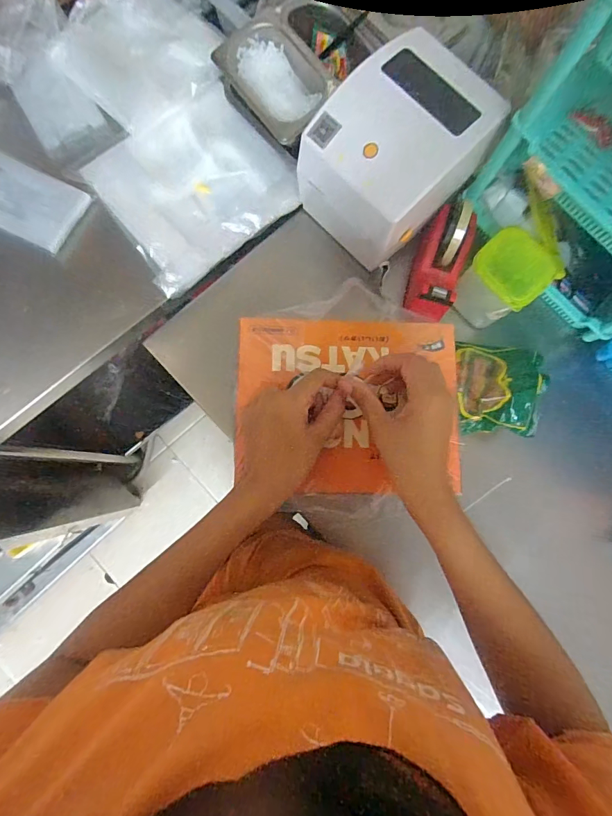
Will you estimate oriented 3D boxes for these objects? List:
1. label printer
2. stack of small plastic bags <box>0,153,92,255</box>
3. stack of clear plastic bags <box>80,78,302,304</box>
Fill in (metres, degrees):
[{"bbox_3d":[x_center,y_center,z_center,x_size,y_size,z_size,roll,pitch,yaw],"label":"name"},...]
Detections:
[{"bbox_3d":[0.114,-0.327,0.544,0.182,0.138,0.227,44,82,4],"label":"label printer"},{"bbox_3d":[-0.415,-0.306,0.600,0.154,0.020,0.107,24,81,1],"label":"stack of small plastic bags"},{"bbox_3d":[-0.171,-0.339,0.607,0.252,0.028,0.243,-39,85,-8],"label":"stack of clear plastic bags"}]

